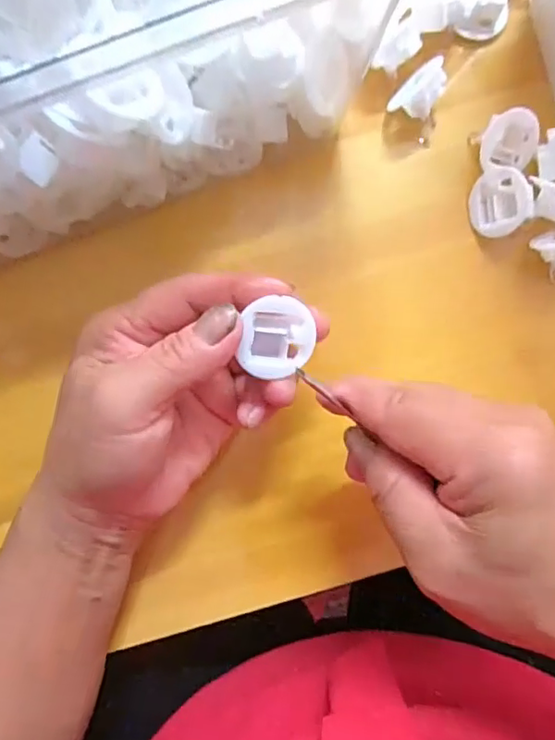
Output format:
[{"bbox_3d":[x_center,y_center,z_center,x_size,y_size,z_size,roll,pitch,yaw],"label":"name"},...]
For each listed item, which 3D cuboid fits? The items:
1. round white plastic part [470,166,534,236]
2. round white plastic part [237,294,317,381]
[{"bbox_3d":[0.111,-0.084,0.276,0.009,0.031,0.033,-13,86,-35],"label":"round white plastic part"},{"bbox_3d":[-0.001,-0.013,0.219,0.028,0.008,0.029,-5,108,-16],"label":"round white plastic part"}]

